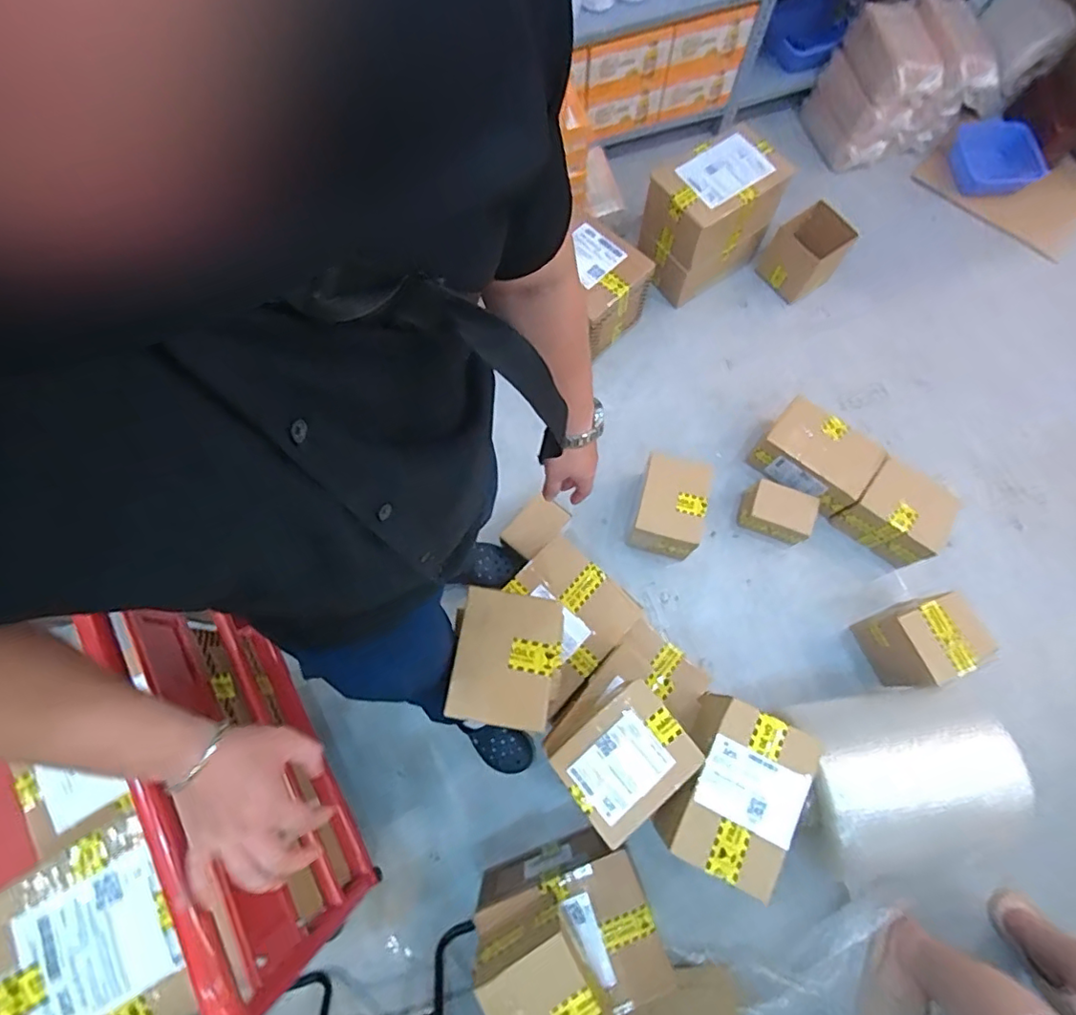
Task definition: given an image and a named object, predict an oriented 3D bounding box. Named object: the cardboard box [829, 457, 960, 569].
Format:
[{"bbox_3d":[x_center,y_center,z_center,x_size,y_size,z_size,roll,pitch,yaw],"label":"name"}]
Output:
[{"bbox_3d":[0.837,0.012,1.353,0.228,0.158,0.172,38,77,10],"label":"cardboard box"}]

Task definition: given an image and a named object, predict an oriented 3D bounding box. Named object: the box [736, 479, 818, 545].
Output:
[{"bbox_3d":[0.578,0.014,1.376,0.159,0.103,0.117,23,75,6],"label":"box"}]

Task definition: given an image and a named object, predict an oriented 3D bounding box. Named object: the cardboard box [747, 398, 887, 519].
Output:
[{"bbox_3d":[0.680,-0.127,1.382,0.255,0.131,0.181,41,78,11],"label":"cardboard box"}]

